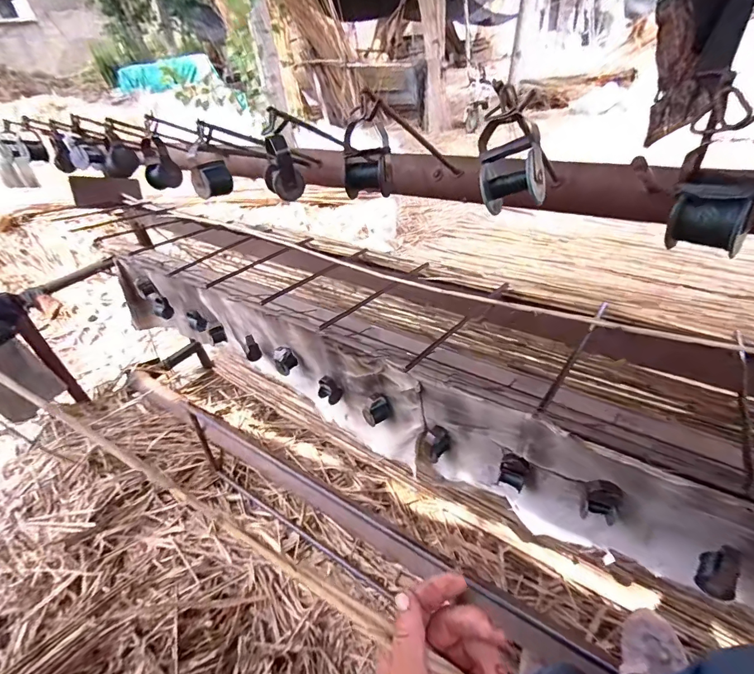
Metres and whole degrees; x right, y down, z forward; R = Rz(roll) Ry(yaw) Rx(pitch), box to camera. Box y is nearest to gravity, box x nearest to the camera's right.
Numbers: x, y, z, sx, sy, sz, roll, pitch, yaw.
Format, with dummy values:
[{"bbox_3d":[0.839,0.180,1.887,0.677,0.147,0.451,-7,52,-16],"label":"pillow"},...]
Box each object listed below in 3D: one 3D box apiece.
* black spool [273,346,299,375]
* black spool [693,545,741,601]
[{"bbox_3d":[-0.253,0.065,1.091,0.057,0.079,0.046,-12,10,-20],"label":"black spool"},{"bbox_3d":[0.508,0.346,0.582,0.048,0.058,0.045,-34,43,-31],"label":"black spool"}]

